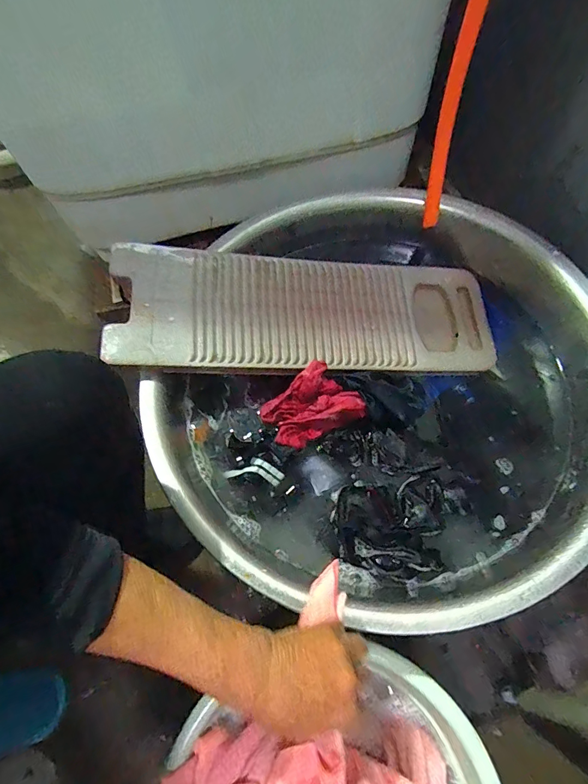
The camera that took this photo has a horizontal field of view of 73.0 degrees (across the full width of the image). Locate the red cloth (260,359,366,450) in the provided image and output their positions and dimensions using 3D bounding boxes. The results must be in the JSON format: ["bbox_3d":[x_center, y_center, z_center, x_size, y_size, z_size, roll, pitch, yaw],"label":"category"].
[{"bbox_3d":[0.025,0.027,0.579,0.125,0.026,0.099,-41,83,11],"label":"red cloth"}]

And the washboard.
[{"bbox_3d":[0.033,-0.124,0.624,0.601,0.042,0.201,-1,66,-14],"label":"washboard"}]

